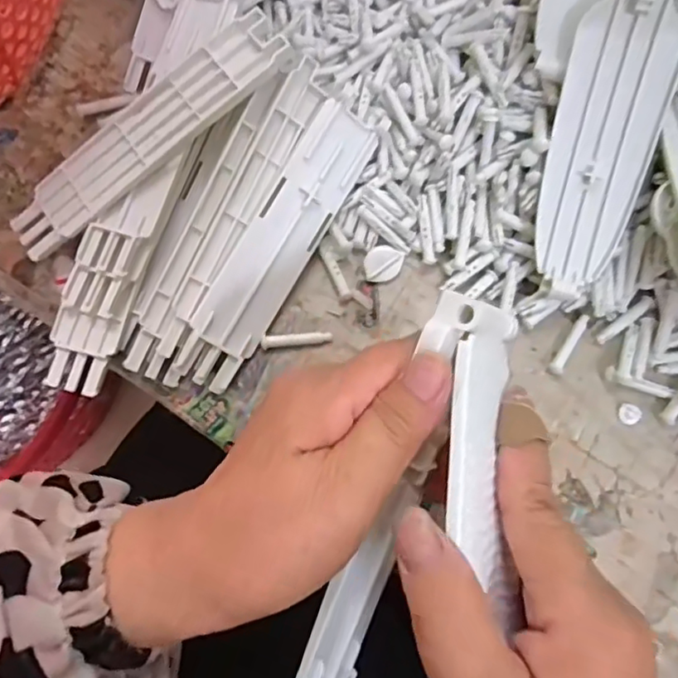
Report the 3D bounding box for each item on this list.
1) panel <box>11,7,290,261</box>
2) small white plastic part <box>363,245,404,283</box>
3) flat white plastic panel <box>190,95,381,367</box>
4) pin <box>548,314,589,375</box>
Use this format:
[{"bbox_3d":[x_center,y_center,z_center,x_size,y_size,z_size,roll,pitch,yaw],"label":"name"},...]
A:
[{"bbox_3d":[-0.108,-0.113,0.322,0.178,0.006,0.041,-38,76,4],"label":"panel"},{"bbox_3d":[0.025,-0.043,0.338,0.021,0.004,0.023,0,73,-1],"label":"small white plastic part"},{"bbox_3d":[-0.027,-0.060,0.322,0.038,0.004,0.147,33,83,-25],"label":"flat white plastic panel"},{"bbox_3d":[0.129,0.003,0.323,0.007,0.005,0.039,33,76,8],"label":"pin"}]

